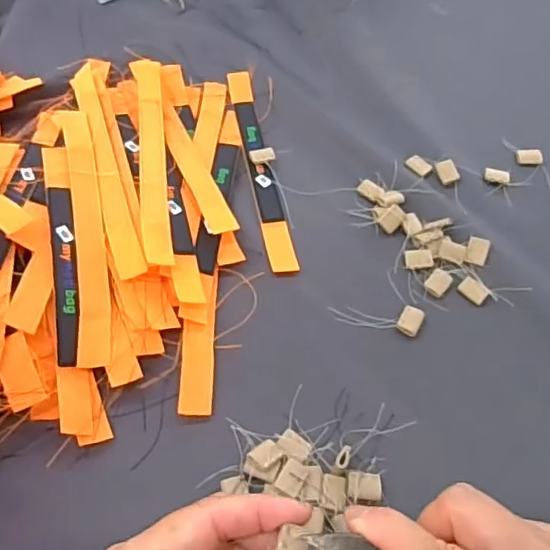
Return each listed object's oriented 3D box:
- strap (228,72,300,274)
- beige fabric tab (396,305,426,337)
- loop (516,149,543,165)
[{"bbox_3d":[-0.013,-0.095,0.489,0.021,0.006,0.222,-9,58,-7],"label":"strap"},{"bbox_3d":[0.096,0.032,0.411,0.016,0.004,0.022,24,60,13],"label":"beige fabric tab"},{"bbox_3d":[0.220,-0.101,0.501,0.022,0.010,0.012,6,58,2],"label":"loop"}]

